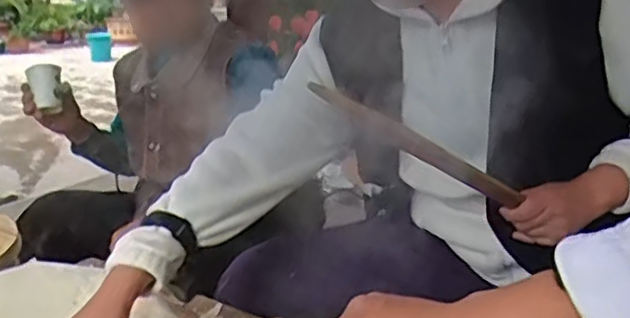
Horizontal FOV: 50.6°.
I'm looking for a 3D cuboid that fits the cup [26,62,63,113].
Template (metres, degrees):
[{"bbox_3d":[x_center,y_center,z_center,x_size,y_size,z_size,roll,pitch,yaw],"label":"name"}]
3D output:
[{"bbox_3d":[-0.512,-0.135,1.267,0.058,0.087,0.060,-4,17,-16],"label":"cup"}]

